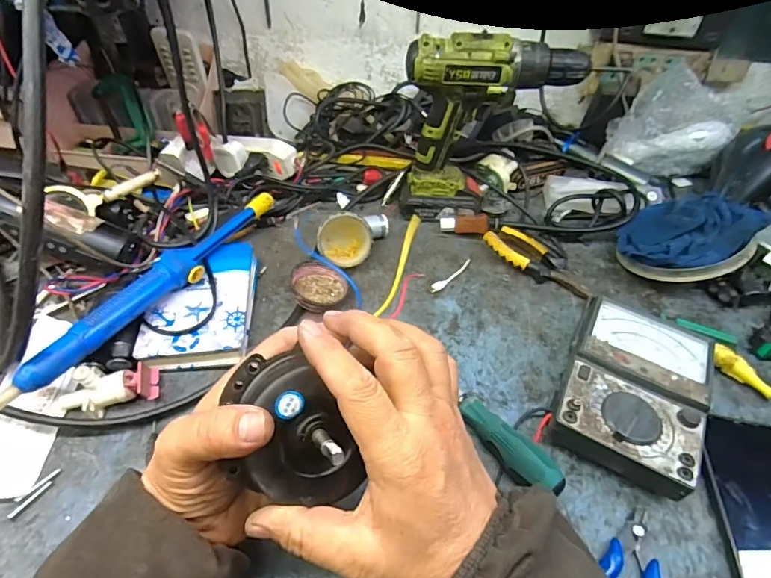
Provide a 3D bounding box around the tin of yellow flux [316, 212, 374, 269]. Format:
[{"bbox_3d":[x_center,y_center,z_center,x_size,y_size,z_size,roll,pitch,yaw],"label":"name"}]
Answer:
[{"bbox_3d":[-0.049,-0.058,0.527,0.060,0.059,0.030,3,13,-10],"label":"tin of yellow flux"}]

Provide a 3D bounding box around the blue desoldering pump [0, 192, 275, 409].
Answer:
[{"bbox_3d":[-0.214,-0.010,0.451,0.035,0.037,0.322,24,50,18],"label":"blue desoldering pump"}]

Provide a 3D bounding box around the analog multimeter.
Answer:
[{"bbox_3d":[0.223,0.089,0.417,0.113,0.050,0.167,24,50,17],"label":"analog multimeter"}]

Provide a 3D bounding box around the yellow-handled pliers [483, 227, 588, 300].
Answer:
[{"bbox_3d":[0.184,-0.031,0.548,0.133,0.023,0.047,37,55,27],"label":"yellow-handled pliers"}]

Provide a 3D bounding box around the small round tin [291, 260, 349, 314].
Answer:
[{"bbox_3d":[-0.072,-0.003,0.499,0.057,0.026,0.059,2,47,-2],"label":"small round tin"}]

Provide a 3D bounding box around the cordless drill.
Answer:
[{"bbox_3d":[0.113,-0.183,0.550,0.182,0.216,0.060,-6,48,-10],"label":"cordless drill"}]

